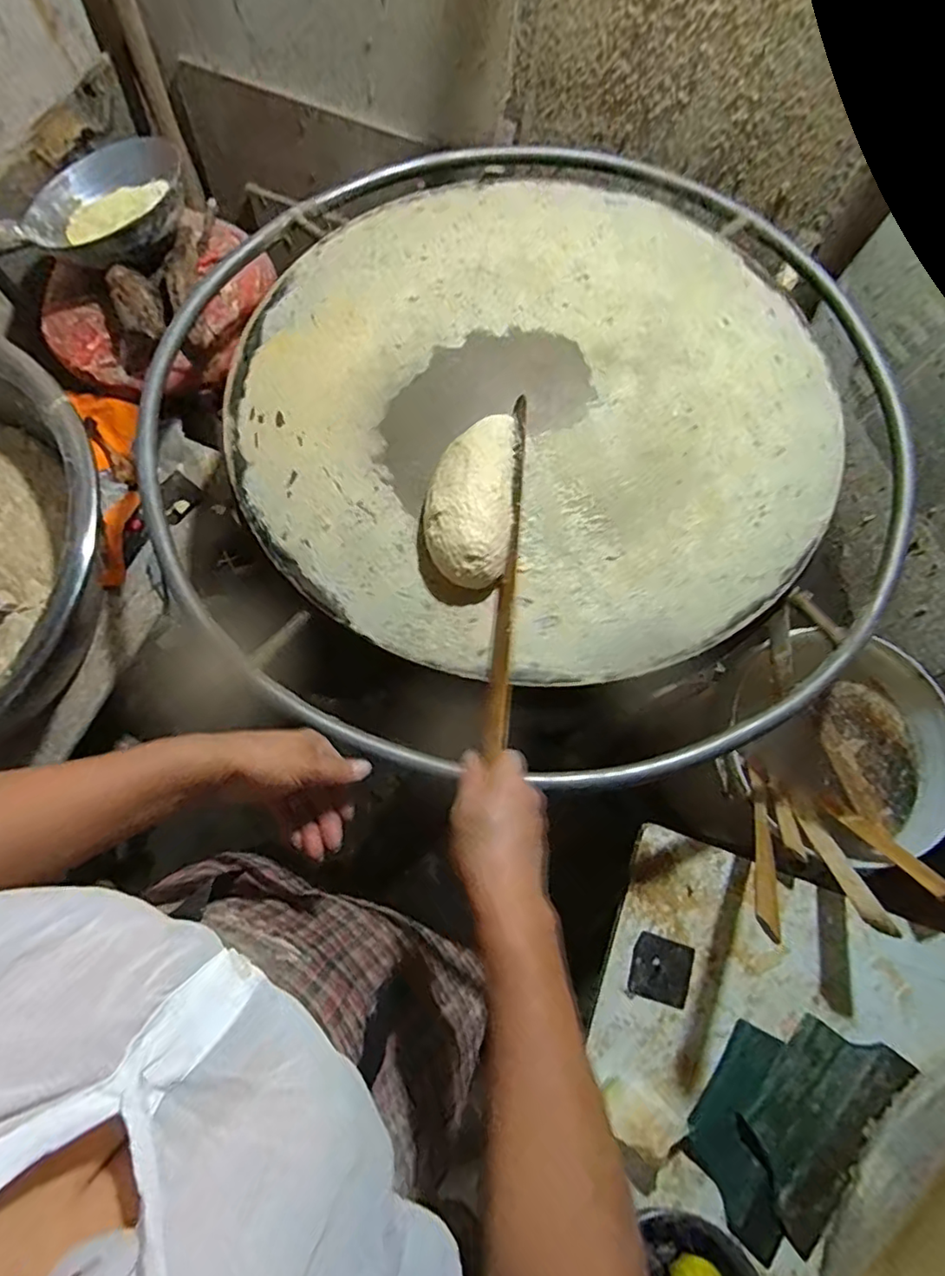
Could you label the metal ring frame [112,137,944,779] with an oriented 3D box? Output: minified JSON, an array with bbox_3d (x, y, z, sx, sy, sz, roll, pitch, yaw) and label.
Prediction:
[{"bbox_3d":[0.065,-0.267,0.656,0.826,0.052,0.846,-1,71,-3],"label":"metal ring frame"}]

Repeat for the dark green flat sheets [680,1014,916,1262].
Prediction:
[{"bbox_3d":[0.316,0.470,0.576,0.152,0.018,0.223,41,74,11],"label":"dark green flat sheets"}]

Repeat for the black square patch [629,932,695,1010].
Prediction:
[{"bbox_3d":[0.201,0.353,0.623,0.066,0.009,0.061,19,71,5],"label":"black square patch"}]

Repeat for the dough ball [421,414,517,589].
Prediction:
[{"bbox_3d":[-0.001,-0.134,0.549,0.079,0.053,0.175,5,71,0],"label":"dough ball"}]

